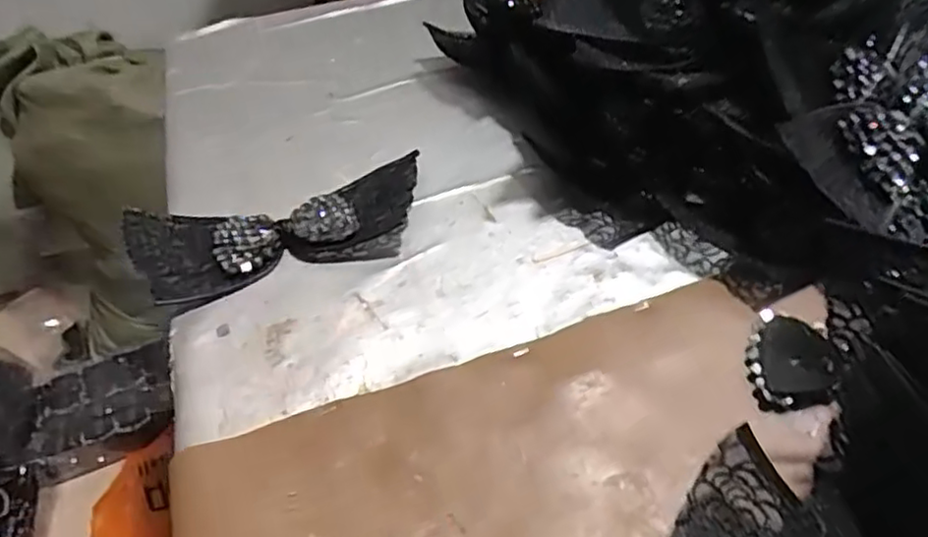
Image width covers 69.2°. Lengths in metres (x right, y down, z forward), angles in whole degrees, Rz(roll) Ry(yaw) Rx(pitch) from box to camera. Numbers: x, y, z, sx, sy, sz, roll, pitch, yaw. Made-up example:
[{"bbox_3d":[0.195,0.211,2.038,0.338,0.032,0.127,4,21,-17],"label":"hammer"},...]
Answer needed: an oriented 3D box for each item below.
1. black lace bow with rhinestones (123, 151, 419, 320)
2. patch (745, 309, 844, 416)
[{"bbox_3d":[-0.124,-0.027,0.456,0.195,0.020,0.090,-16,45,-11],"label":"black lace bow with rhinestones"},{"bbox_3d":[0.169,0.047,0.348,0.042,0.006,0.055,-15,46,19],"label":"patch"}]

